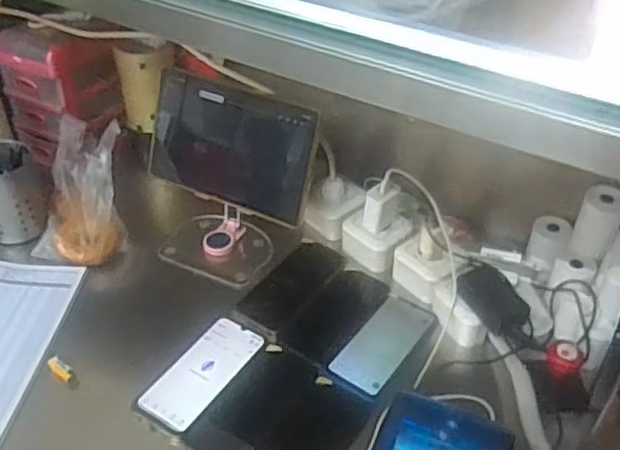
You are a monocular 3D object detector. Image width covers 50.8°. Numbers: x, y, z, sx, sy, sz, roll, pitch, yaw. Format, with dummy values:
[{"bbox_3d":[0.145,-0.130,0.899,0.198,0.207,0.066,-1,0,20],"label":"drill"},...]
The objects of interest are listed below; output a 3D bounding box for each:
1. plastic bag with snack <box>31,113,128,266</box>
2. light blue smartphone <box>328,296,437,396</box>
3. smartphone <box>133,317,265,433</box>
[{"bbox_3d":[-0.339,-0.050,0.954,0.125,0.124,0.187,-5,41,-7],"label":"plastic bag with snack"},{"bbox_3d":[0.093,0.150,0.826,0.075,0.011,0.152,27,47,27],"label":"light blue smartphone"},{"bbox_3d":[-0.129,0.176,0.789,0.076,0.009,0.164,23,46,24],"label":"smartphone"}]

